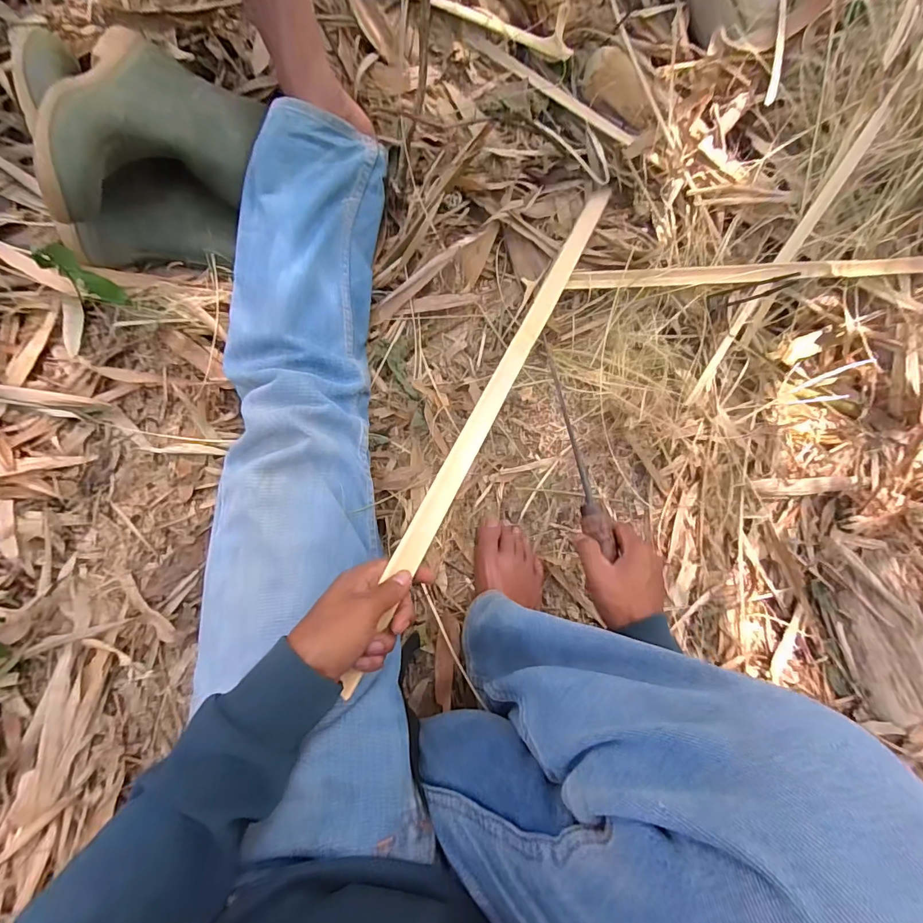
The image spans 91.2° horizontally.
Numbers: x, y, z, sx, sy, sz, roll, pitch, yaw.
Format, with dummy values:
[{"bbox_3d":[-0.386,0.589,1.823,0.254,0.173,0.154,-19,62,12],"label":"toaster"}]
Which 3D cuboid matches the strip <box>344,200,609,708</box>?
[{"bbox_3d":[0.050,-0.098,0.487,0.024,0.012,0.665,31,65,-6],"label":"strip"}]

